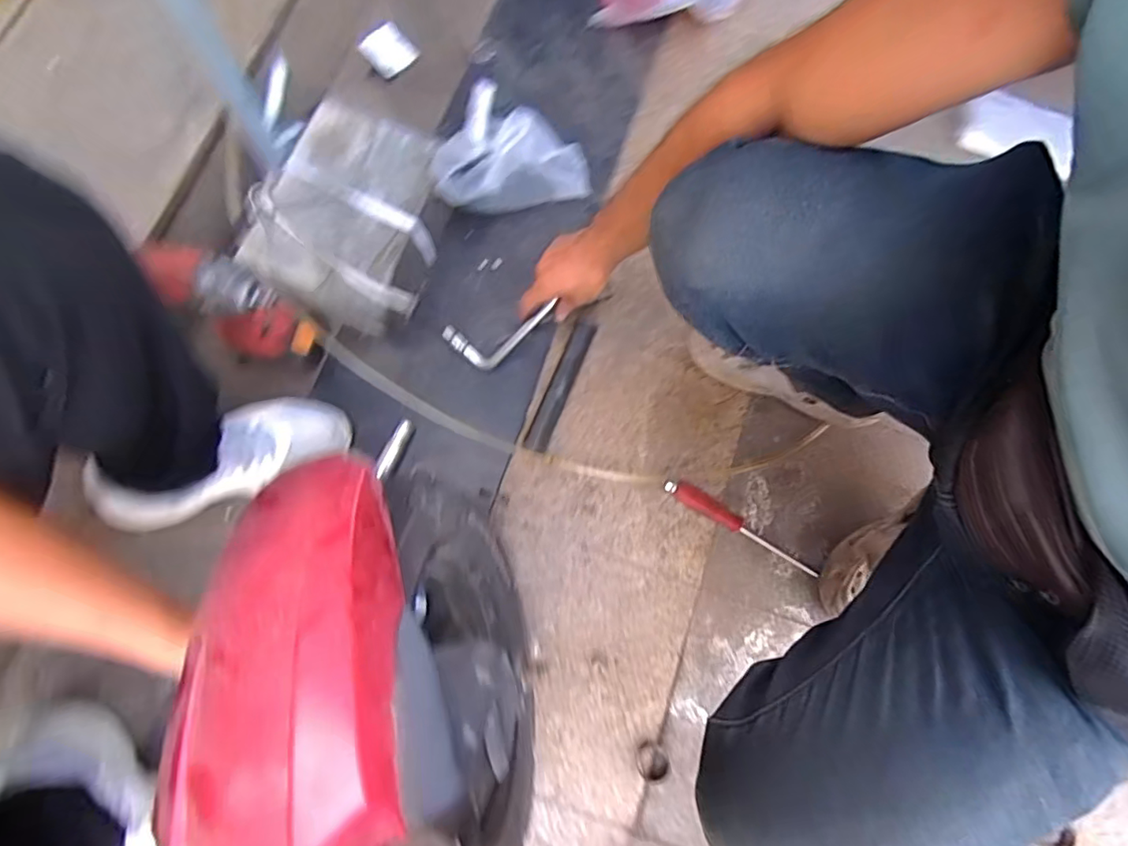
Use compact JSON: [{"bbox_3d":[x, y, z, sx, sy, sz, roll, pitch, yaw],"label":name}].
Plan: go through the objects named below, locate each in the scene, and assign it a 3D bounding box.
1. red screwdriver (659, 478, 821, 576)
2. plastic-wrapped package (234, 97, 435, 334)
[{"bbox_3d":[0.242,0.140,0.747,0.232,0.023,0.026,32,79,5],"label":"red screwdriver"},{"bbox_3d":[-0.301,-0.286,0.778,0.231,0.121,0.275,12,76,3],"label":"plastic-wrapped package"}]

